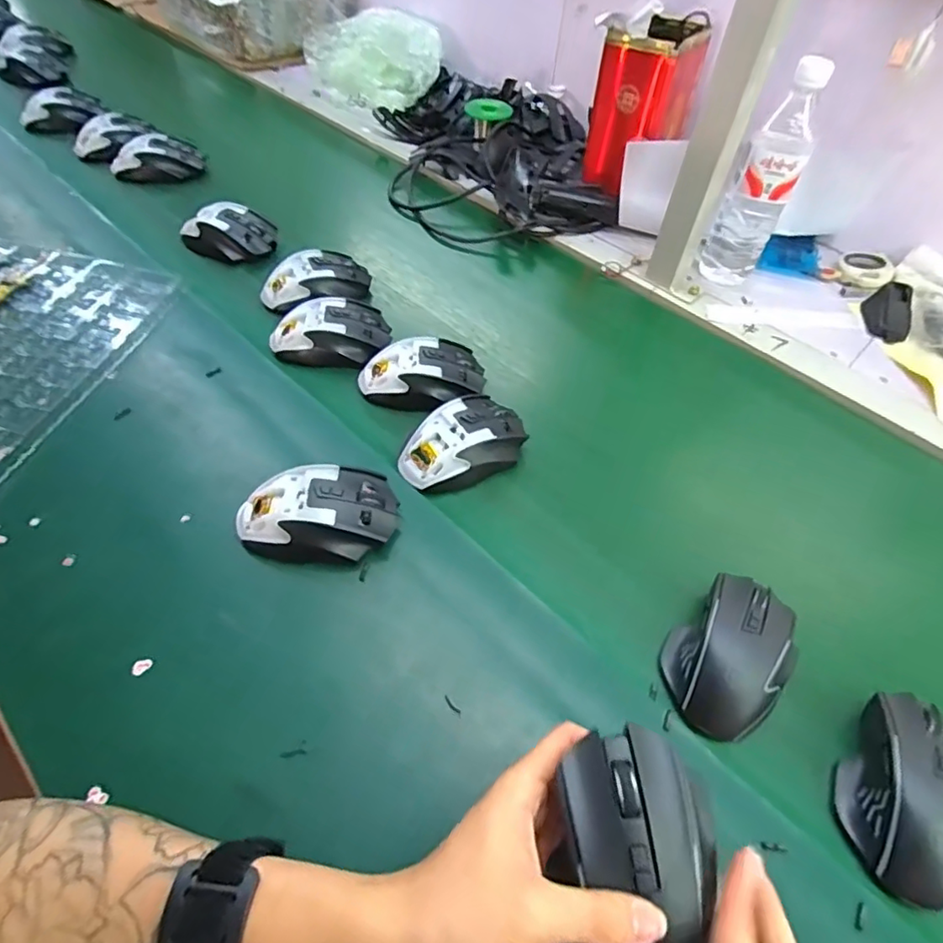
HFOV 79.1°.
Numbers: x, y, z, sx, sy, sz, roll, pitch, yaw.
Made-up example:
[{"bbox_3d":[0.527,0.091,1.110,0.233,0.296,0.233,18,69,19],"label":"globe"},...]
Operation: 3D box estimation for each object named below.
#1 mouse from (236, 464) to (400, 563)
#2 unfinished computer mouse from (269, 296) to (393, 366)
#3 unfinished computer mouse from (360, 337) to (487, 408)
[{"bbox_3d":[-0.115,0.030,0.428,0.116,0.036,0.067,-2,53,-6],"label":"mouse"},{"bbox_3d":[-0.142,-0.143,0.584,0.114,0.046,0.066,1,53,-3],"label":"unfinished computer mouse"},{"bbox_3d":[-0.047,-0.091,0.549,0.116,0.046,0.068,-6,54,-8],"label":"unfinished computer mouse"}]

